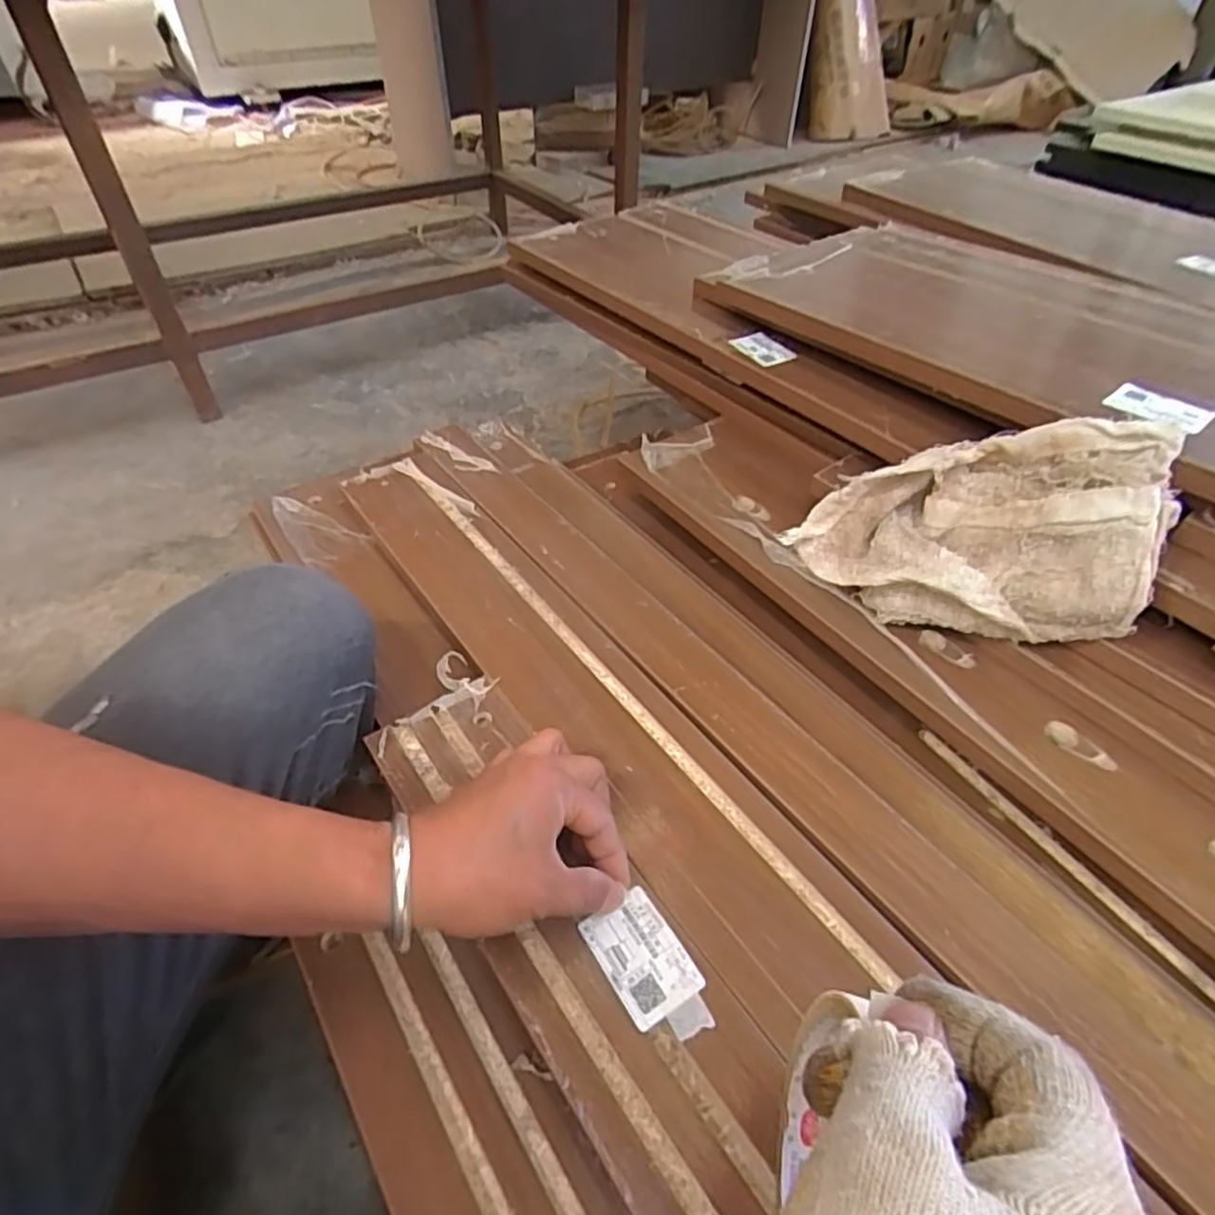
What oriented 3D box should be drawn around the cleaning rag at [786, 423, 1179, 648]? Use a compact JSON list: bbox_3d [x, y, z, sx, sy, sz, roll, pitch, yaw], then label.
[{"bbox_3d":[0.249,-0.054,0.480,0.216,0.123,0.109,12,46,12],"label":"cleaning rag"}]

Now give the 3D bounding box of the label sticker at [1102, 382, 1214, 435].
[{"bbox_3d":[0.398,-0.144,0.492,0.063,0.007,0.024,33,84,28],"label":"label sticker"}]

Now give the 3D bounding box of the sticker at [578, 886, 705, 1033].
[{"bbox_3d":[0.017,0.179,0.351,0.040,0.004,0.059,-27,51,-21],"label":"sticker"}]

